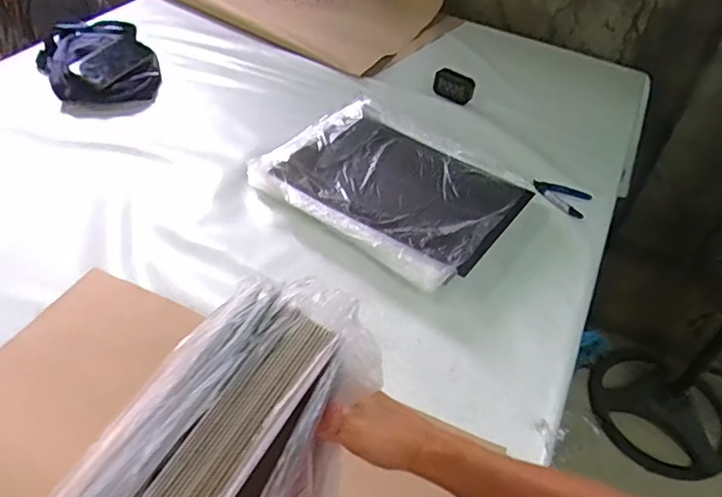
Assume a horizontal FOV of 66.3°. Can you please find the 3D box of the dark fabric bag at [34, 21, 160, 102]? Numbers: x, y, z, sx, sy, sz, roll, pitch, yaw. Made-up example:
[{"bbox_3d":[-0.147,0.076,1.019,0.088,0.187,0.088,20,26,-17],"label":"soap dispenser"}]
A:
[{"bbox_3d":[-0.562,-0.413,1.186,0.226,0.070,0.336,-21,50,-24],"label":"dark fabric bag"}]

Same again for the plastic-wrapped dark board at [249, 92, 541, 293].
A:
[{"bbox_3d":[0.057,-0.113,0.941,0.403,0.059,0.313,29,49,22],"label":"plastic-wrapped dark board"}]

